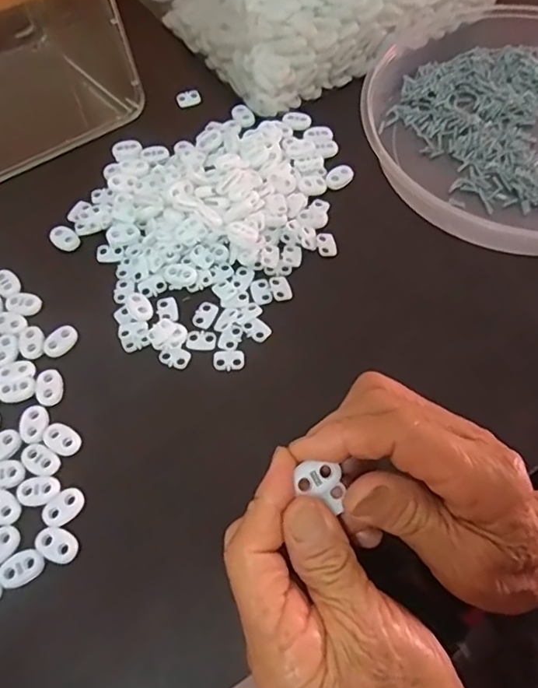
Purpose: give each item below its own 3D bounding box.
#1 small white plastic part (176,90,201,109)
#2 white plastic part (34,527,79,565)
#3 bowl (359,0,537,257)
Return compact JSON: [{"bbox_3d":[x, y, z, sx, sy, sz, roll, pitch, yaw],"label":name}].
[{"bbox_3d":[-0.066,-0.203,0.453,0.020,0.004,0.017,-19,62,-9],"label":"small white plastic part"},{"bbox_3d":[-0.110,0.103,0.283,0.023,0.004,0.015,22,65,13],"label":"white plastic part"},{"bbox_3d":[0.187,-0.166,0.403,0.237,0.038,0.221,-1,62,1],"label":"bowl"}]

